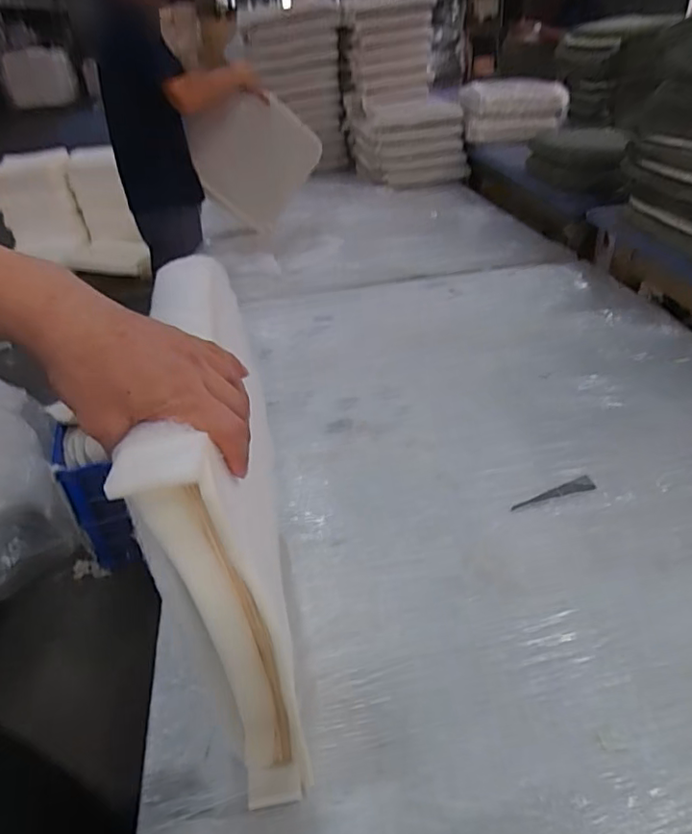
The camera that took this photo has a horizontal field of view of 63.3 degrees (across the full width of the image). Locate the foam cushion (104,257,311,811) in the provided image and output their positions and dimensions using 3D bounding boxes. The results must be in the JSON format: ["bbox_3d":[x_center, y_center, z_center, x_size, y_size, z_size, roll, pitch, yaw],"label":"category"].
[{"bbox_3d":[-0.124,0.111,0.607,0.068,0.449,0.388,-10,37,-7],"label":"foam cushion"}]

